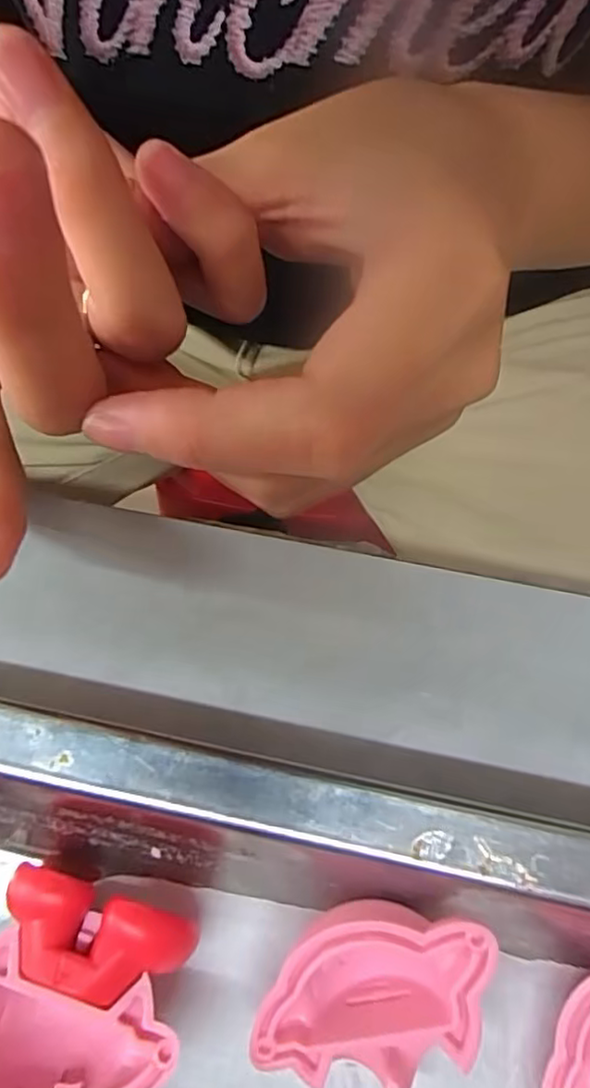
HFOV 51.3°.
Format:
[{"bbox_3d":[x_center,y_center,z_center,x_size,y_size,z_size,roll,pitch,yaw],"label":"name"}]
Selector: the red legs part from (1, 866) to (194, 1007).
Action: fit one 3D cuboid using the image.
[{"bbox_3d":[-0.031,0.061,0.095,0.029,0.006,0.014,17,72,6],"label":"red legs part"}]

